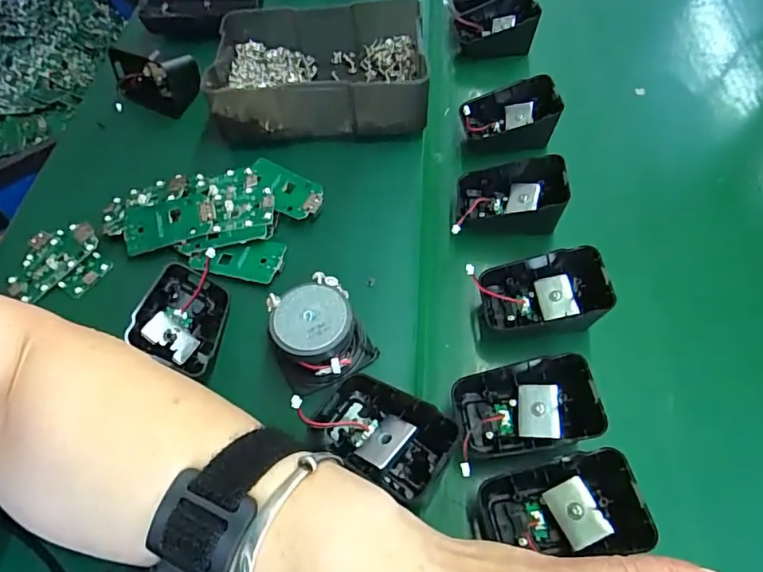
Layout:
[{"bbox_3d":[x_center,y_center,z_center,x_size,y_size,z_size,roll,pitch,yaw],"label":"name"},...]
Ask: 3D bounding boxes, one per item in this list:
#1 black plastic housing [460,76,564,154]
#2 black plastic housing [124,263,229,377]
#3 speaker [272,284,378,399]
[{"bbox_3d":[0.096,-0.126,0.386,0.073,0.035,0.053,-2,55,4],"label":"black plastic housing"},{"bbox_3d":[-0.116,0.019,0.297,0.047,0.015,0.063,35,38,-23],"label":"black plastic housing"},{"bbox_3d":[-0.034,0.029,0.283,0.049,0.032,0.051,-24,56,-12],"label":"speaker"}]

